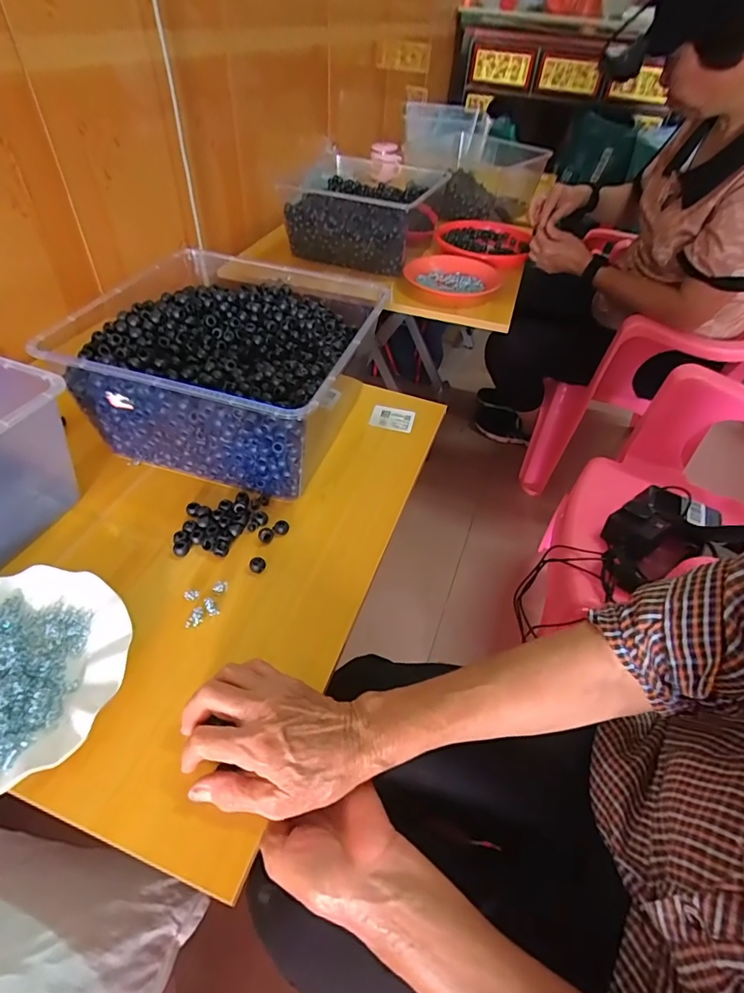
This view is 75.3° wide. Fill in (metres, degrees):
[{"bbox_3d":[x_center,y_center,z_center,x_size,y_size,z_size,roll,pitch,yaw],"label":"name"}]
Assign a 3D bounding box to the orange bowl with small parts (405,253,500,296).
[{"bbox_3d":[0.168,-0.441,0.989,0.185,0.042,0.187,2,47,-4],"label":"orange bowl with small parts"}]

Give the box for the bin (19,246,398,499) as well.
[{"bbox_3d":[-0.166,-0.154,0.594,0.293,0.140,0.279,15,47,9],"label":"bin"}]

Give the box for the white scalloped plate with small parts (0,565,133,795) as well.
[{"bbox_3d":[-0.294,0.140,0.389,0.178,0.024,0.179,3,47,-3],"label":"white scalloped plate with small parts"}]

